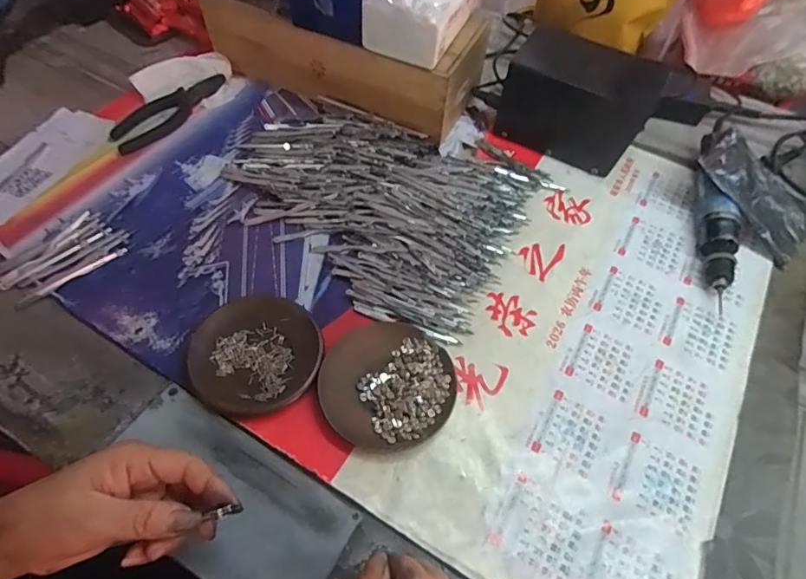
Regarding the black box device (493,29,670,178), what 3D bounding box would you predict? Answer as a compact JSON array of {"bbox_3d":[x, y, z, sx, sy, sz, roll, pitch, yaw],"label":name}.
[{"bbox_3d":[0.205,-0.223,0.568,0.157,0.104,0.092,25,60,13],"label":"black box device"}]

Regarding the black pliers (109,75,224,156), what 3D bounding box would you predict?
[{"bbox_3d":[-0.289,-0.223,0.601,0.051,0.012,0.159,31,62,16],"label":"black pliers"}]

